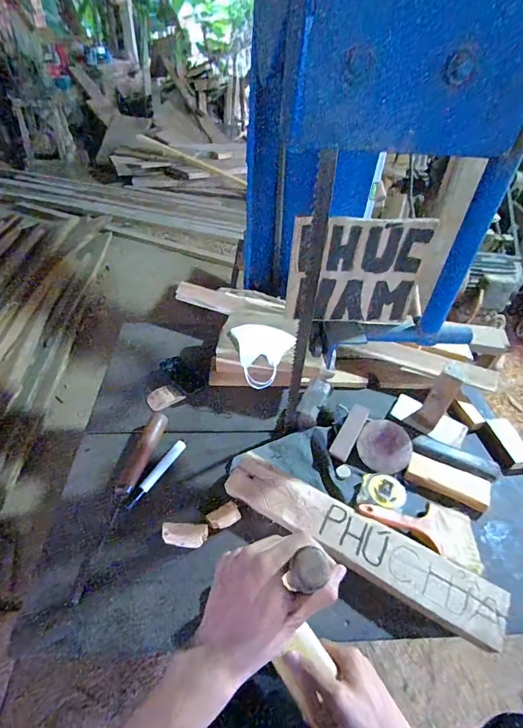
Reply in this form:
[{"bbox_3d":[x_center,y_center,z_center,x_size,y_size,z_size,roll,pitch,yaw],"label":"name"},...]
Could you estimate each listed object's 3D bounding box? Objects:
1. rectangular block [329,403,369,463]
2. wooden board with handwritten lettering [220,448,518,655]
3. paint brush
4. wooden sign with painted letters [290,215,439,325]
[{"bbox_3d":[0.152,0.116,0.648,0.031,0.017,0.101,25,70,21],"label":"rectangular block"},{"bbox_3d":[0.130,0.247,0.537,0.392,0.030,0.077,23,46,19],"label":"wooden board with handwritten lettering"},{"bbox_3d":[0.238,0.243,0.565,0.190,0.011,0.088,17,43,-6],"label":"paint brush"},{"bbox_3d":[0.130,-0.119,0.509,0.179,0.148,0.012,1,37,-2],"label":"wooden sign with painted letters"}]

